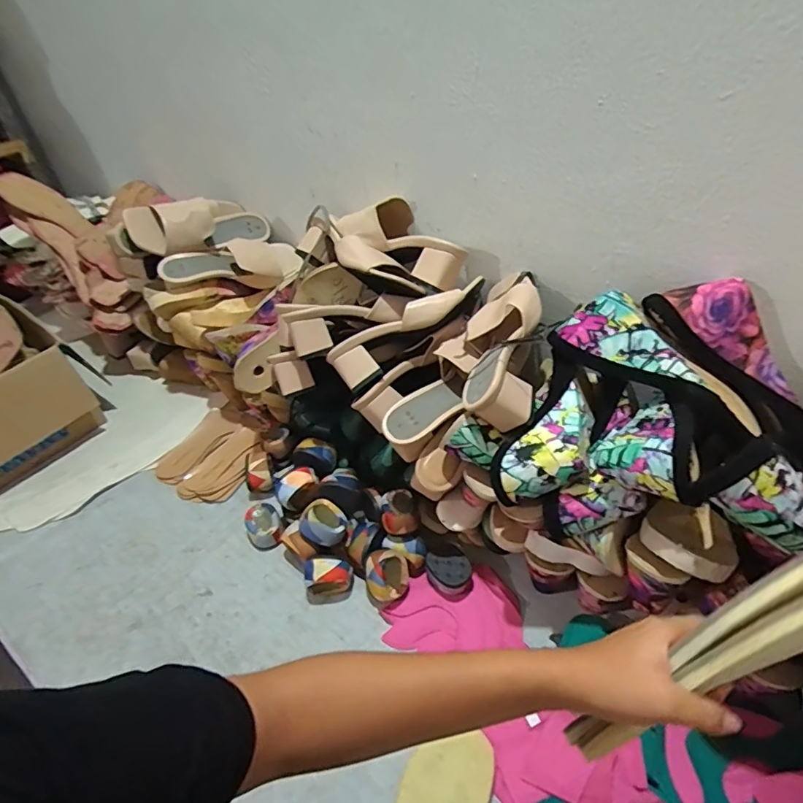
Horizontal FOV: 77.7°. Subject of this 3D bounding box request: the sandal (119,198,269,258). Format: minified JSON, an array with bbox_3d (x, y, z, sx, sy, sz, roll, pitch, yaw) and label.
[{"bbox_3d":[-0.359,-0.316,0.880,0.246,0.091,0.086,-20,43,-40],"label":"sandal"}]

